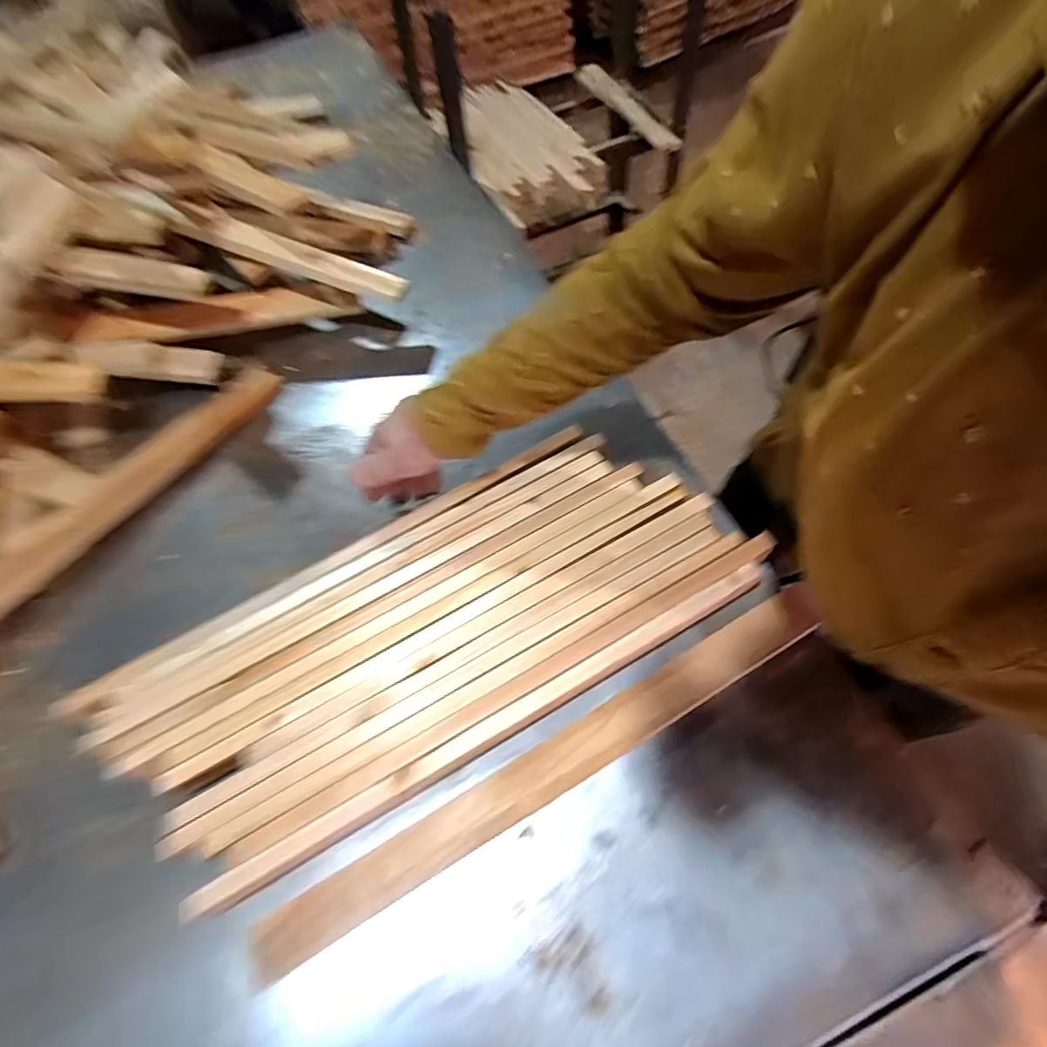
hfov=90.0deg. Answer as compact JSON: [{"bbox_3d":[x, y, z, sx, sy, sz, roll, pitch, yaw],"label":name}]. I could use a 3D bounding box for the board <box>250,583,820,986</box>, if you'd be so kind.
[{"bbox_3d":[0.032,0.186,0.412,0.489,0.026,0.035,-27,61,-12],"label":"board"}]

